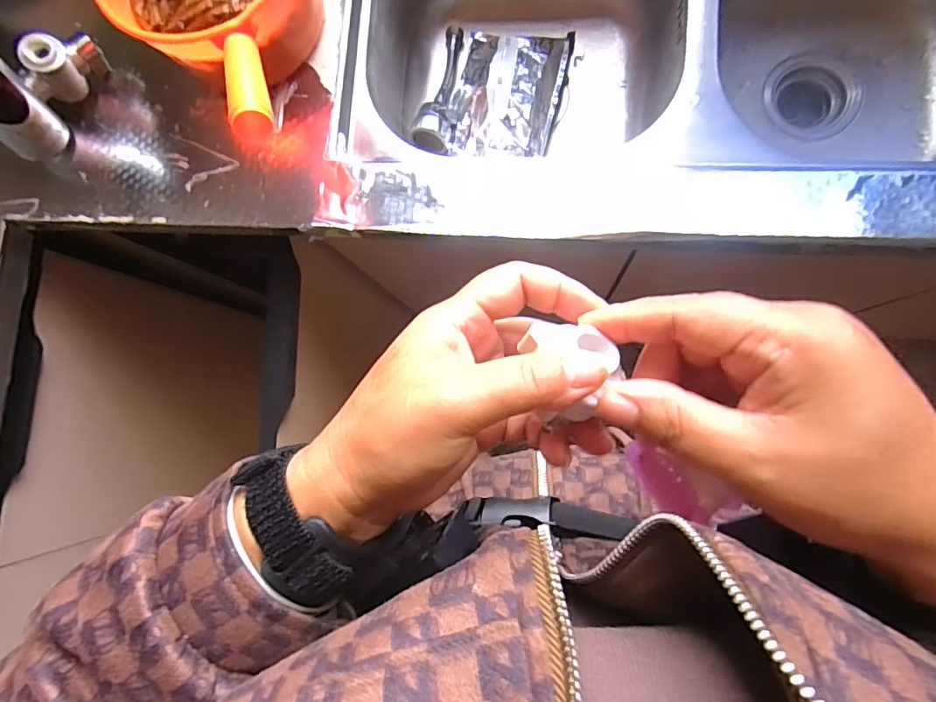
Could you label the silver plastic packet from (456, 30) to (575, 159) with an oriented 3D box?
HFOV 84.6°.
[{"bbox_3d":[0.054,-0.334,0.657,0.141,0.065,0.186,7,85,8],"label":"silver plastic packet"}]

